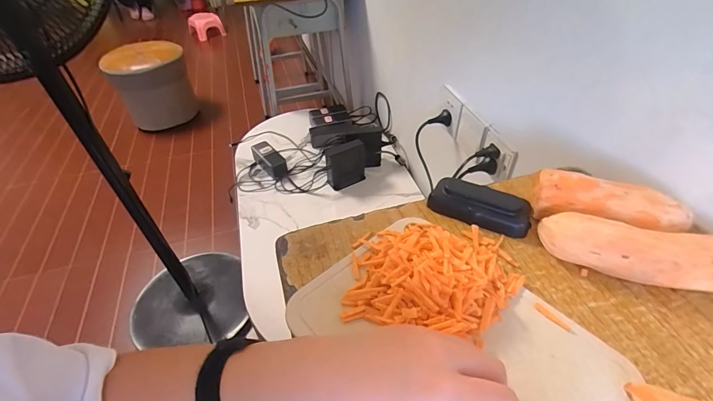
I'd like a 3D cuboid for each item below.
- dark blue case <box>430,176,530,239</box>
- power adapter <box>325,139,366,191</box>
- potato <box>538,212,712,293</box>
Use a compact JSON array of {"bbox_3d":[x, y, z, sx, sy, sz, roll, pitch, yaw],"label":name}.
[{"bbox_3d":[0.125,0.006,0.365,0.099,0.034,0.032,15,46,18],"label":"dark blue case"},{"bbox_3d":[-0.025,-0.085,0.849,0.090,0.109,0.028,-13,44,-10],"label":"power adapter"},{"bbox_3d":[0.239,0.047,0.303,0.147,0.054,0.037,11,45,14],"label":"potato"}]

